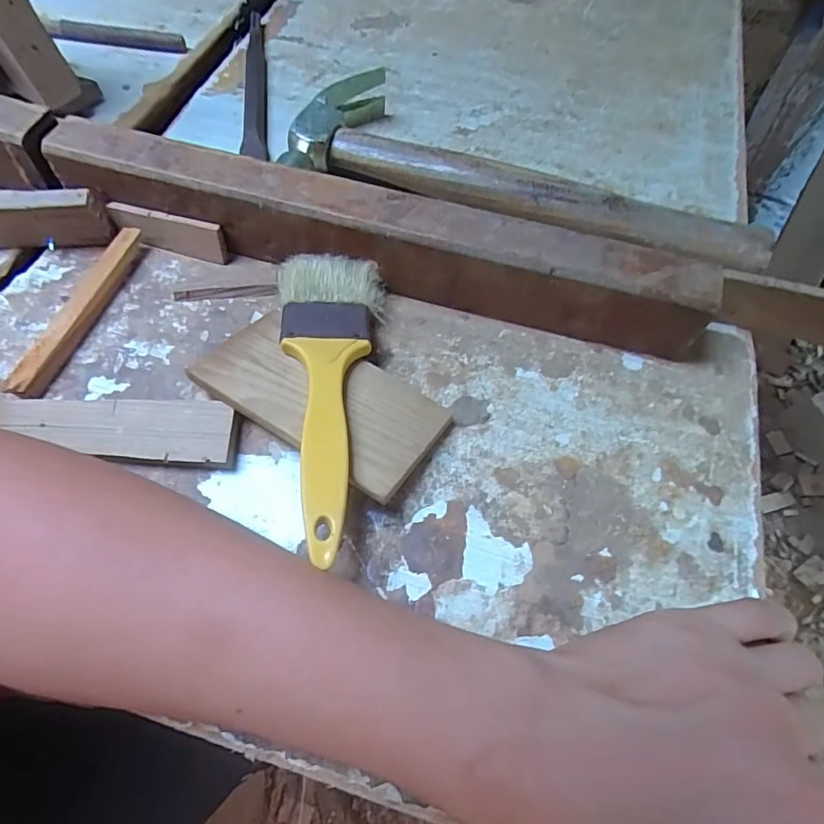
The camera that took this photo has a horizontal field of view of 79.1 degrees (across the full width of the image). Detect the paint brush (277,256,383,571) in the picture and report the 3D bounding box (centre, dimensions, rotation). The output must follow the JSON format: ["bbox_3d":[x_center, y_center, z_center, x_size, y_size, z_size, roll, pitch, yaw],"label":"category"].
[{"bbox_3d":[-0.037,-0.015,0.242,0.053,0.023,0.169,-5,61,-5],"label":"paint brush"}]

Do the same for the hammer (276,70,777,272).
[{"bbox_3d":[0.075,-0.170,0.344,0.307,0.026,0.112,16,61,6],"label":"hammer"}]

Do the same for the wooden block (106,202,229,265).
[{"bbox_3d":[-0.148,-0.110,0.302,0.071,0.024,0.010,14,61,5],"label":"wooden block"}]

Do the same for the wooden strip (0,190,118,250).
[{"bbox_3d":[-0.253,-0.108,0.291,0.141,0.031,0.012,-5,61,-6],"label":"wooden strip"}]

